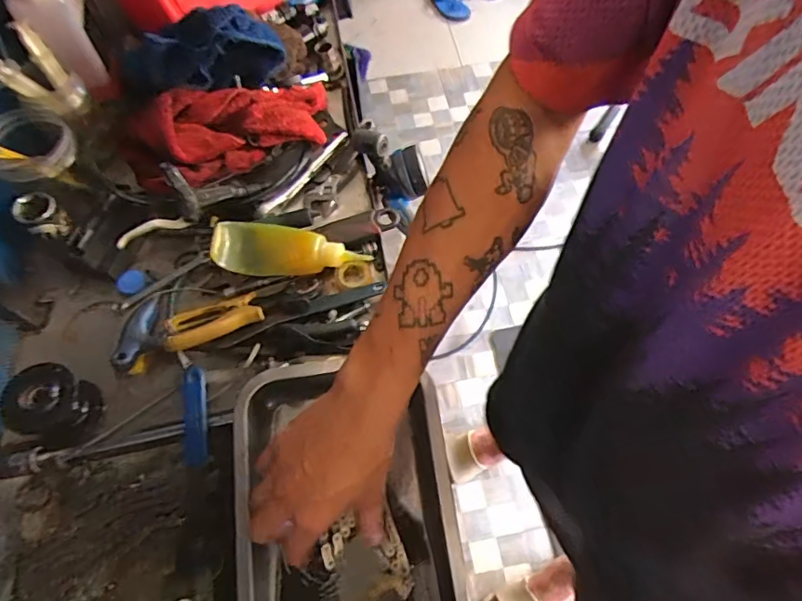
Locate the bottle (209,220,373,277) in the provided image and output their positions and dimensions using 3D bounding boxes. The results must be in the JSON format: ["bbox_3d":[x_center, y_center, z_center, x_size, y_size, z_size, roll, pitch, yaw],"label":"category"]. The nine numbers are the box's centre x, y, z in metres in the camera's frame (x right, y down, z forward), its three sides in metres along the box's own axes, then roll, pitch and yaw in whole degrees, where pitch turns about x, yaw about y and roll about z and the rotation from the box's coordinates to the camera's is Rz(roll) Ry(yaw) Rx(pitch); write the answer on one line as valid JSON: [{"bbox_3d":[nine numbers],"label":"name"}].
[{"bbox_3d":[-0.125,-0.057,0.588,0.171,0.039,0.061,1,64,2],"label":"bottle"}]

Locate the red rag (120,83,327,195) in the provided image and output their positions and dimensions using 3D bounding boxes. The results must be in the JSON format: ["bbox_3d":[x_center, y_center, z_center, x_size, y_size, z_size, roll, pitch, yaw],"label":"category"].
[{"bbox_3d":[-0.202,-0.205,0.633,0.252,0.100,0.089,-26,66,-11],"label":"red rag"}]

